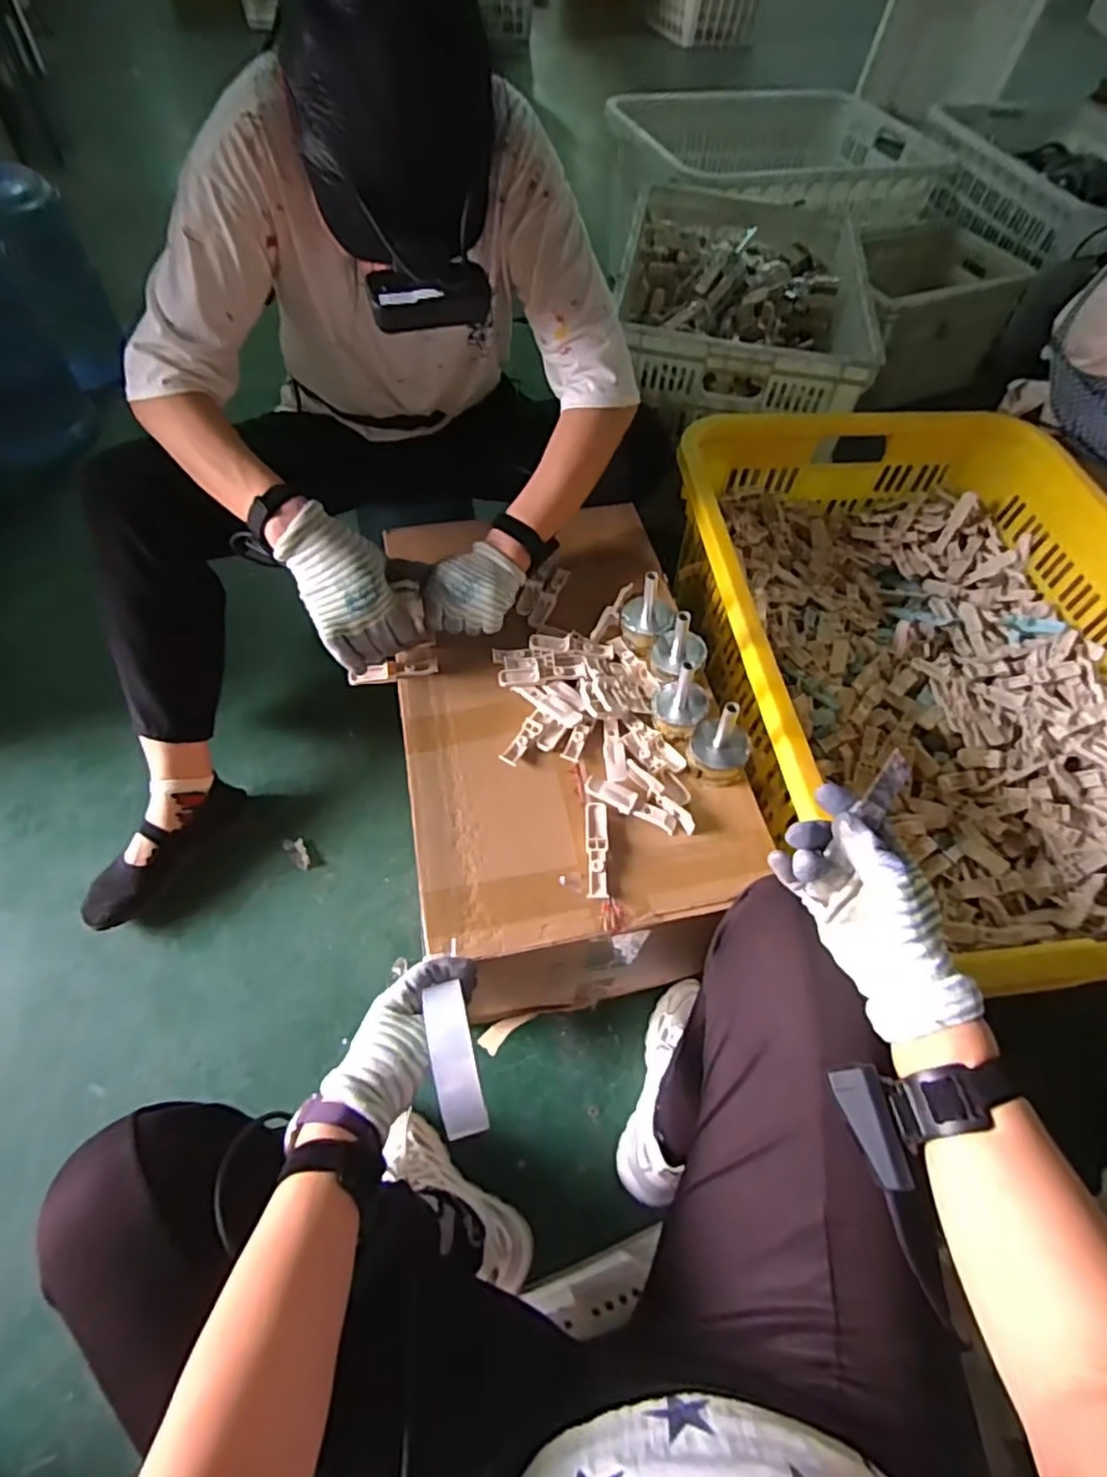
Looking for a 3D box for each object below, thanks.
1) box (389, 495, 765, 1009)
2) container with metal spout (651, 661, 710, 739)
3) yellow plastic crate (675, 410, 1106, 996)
[{"bbox_3d":[-0.005,0.019,0.862,0.340,0.281,0.568,-8,58,-9],"label":"box"},{"bbox_3d":[0.139,-0.046,0.693,0.060,0.082,0.056,21,58,9],"label":"container with metal spout"},{"bbox_3d":[0.500,-0.107,0.868,0.595,0.206,0.818,-4,58,-6],"label":"yellow plastic crate"}]

